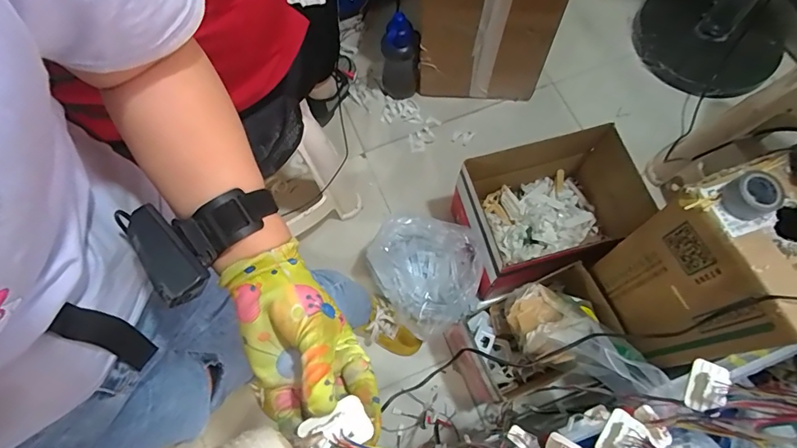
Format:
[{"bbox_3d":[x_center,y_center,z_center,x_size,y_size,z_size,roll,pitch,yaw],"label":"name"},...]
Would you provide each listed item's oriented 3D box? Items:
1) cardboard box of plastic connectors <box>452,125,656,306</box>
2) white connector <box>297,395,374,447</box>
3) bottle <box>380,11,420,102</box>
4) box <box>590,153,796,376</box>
[{"bbox_3d":[0.337,-0.024,1.033,0.372,0.211,0.296,-18,70,-5],"label":"cardboard box of plastic connectors"},{"bbox_3d":[-0.038,0.127,0.272,0.038,0.015,0.024,-27,71,-9],"label":"white connector"},{"bbox_3d":[0.004,-0.443,1.211,0.104,0.241,0.082,-3,69,0],"label":"bottle"},{"bbox_3d":[0.566,0.044,0.699,0.366,0.317,0.218,-19,70,-6],"label":"box"}]

